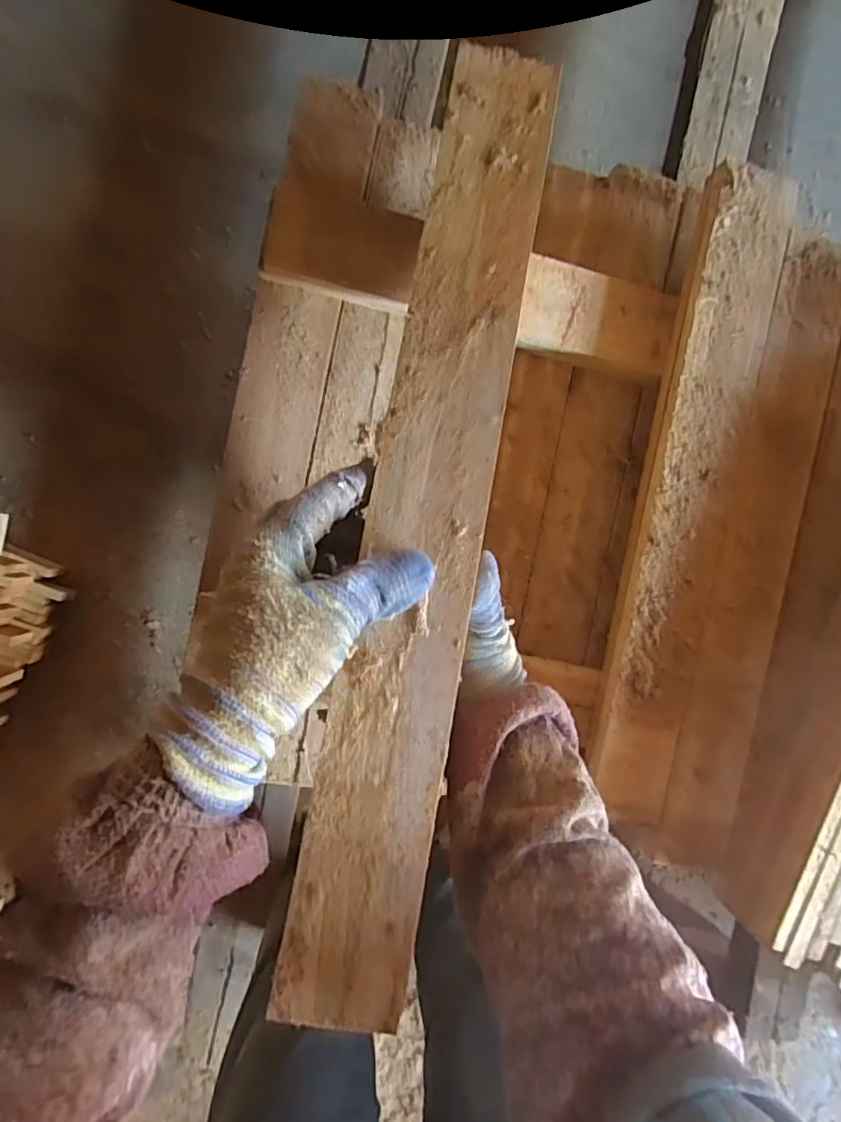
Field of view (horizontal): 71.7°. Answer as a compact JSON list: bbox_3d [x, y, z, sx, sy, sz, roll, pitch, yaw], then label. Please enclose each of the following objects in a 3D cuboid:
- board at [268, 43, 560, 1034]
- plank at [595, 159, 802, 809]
[{"bbox_3d":[0.006,-0.041,0.307,0.063,0.013,0.521,12,81,-10],"label":"board"},{"bbox_3d":[0.206,-0.051,0.444,0.067,0.023,0.489,13,90,-10],"label":"plank"}]

